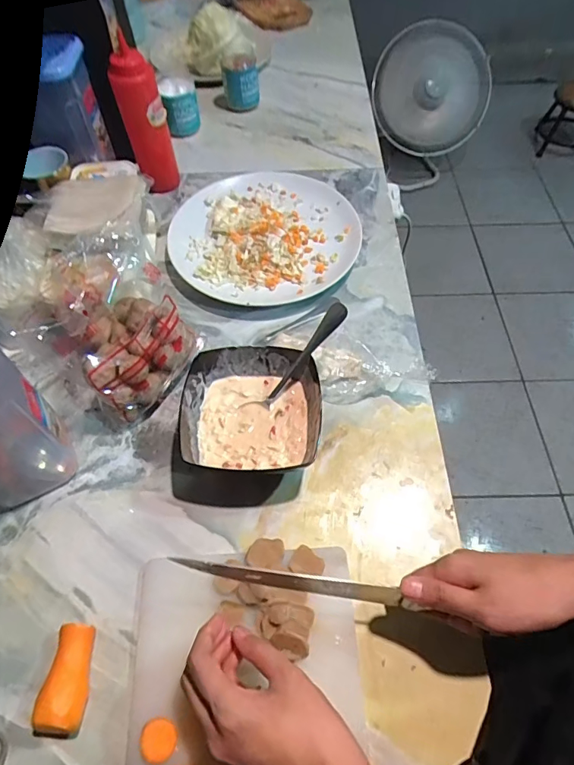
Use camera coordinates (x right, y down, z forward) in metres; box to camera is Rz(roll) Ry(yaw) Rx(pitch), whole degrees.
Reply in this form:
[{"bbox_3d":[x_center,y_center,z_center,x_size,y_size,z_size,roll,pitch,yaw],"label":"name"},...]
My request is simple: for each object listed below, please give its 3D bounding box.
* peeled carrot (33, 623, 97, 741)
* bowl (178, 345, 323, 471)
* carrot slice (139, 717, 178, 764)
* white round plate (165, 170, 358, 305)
[{"bbox_3d":[-0.178,0.247,0.373,0.039,0.037,0.080,5,59,4],"label":"peeled carrot"},{"bbox_3d":[-0.036,0.032,0.485,0.141,0.061,0.126,4,59,3],"label":"bowl"},{"bbox_3d":[-0.101,0.281,0.354,0.027,0.004,0.027,5,55,-7],"label":"carrot slice"},{"bbox_3d":[-0.032,-0.215,0.647,0.242,0.035,0.273,38,66,21],"label":"white round plate"}]

